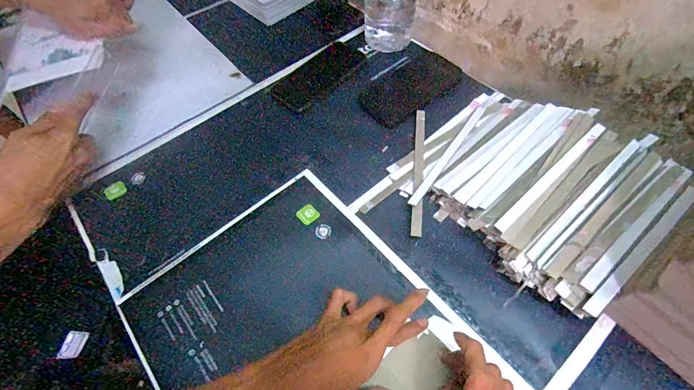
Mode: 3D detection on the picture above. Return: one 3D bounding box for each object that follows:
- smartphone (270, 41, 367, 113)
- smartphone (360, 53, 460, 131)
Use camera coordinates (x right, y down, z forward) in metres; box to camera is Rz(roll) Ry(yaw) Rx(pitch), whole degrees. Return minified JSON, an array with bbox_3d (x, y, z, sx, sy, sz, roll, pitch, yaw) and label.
[{"bbox_3d":[-0.048,-0.208,0.581,0.074,0.009,0.169,37,68,22],"label":"smartphone"},{"bbox_3d":[0.105,-0.181,0.572,0.165,0.007,0.093,-37,67,-10],"label":"smartphone"}]

